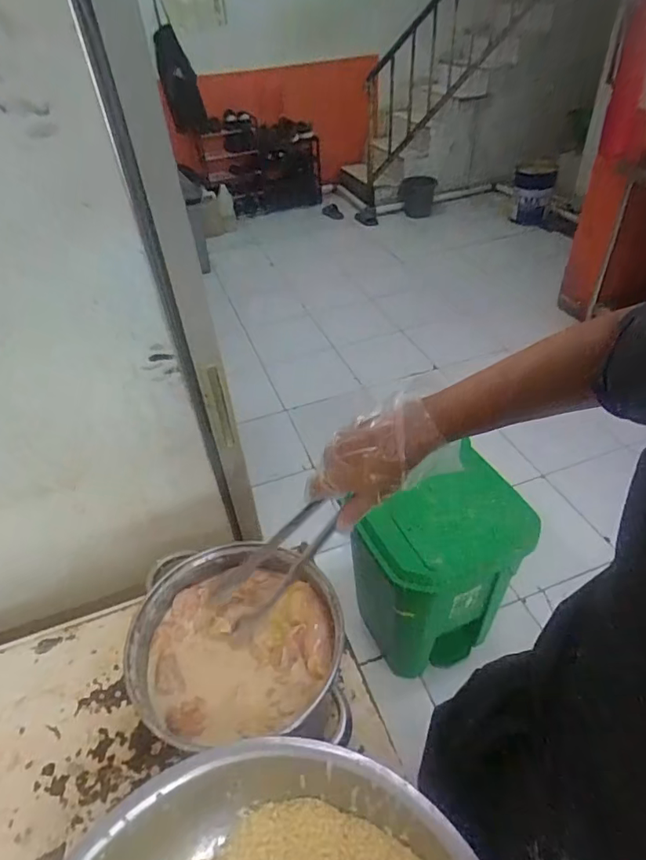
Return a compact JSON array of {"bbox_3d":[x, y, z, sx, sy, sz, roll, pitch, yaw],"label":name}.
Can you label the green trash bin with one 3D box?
[{"bbox_3d":[0.297,0.401,1.320,0.374,0.563,0.264,-19,44,-16],"label":"green trash bin"}]

